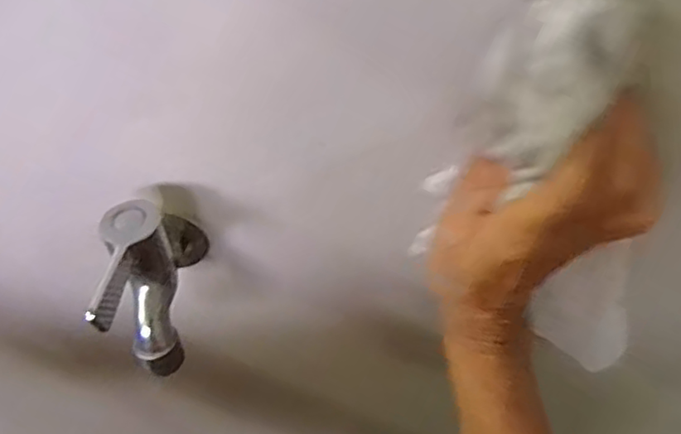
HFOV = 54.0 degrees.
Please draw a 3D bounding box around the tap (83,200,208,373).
[{"bbox_3d":[-0.089,0.031,0.326,0.038,0.078,0.089,-9,48,-3],"label":"tap"}]

